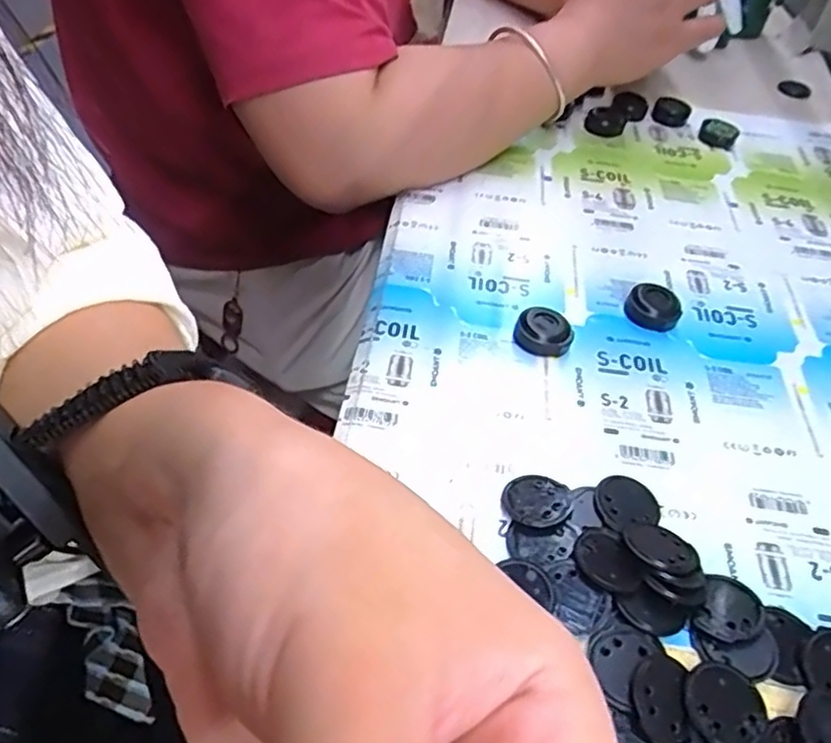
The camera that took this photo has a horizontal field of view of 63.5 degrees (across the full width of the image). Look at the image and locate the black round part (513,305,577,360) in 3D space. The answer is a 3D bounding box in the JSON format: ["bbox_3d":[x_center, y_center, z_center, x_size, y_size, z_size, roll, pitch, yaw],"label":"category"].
[{"bbox_3d":[0.070,-0.020,0.366,0.031,0.015,0.025,14,48,8],"label":"black round part"}]

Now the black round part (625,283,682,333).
[{"bbox_3d":[0.136,-0.037,0.386,0.030,0.016,0.030,2,48,-3],"label":"black round part"}]

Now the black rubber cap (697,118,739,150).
[{"bbox_3d":[0.240,-0.190,0.533,0.029,0.015,0.029,2,48,-3],"label":"black rubber cap"}]

